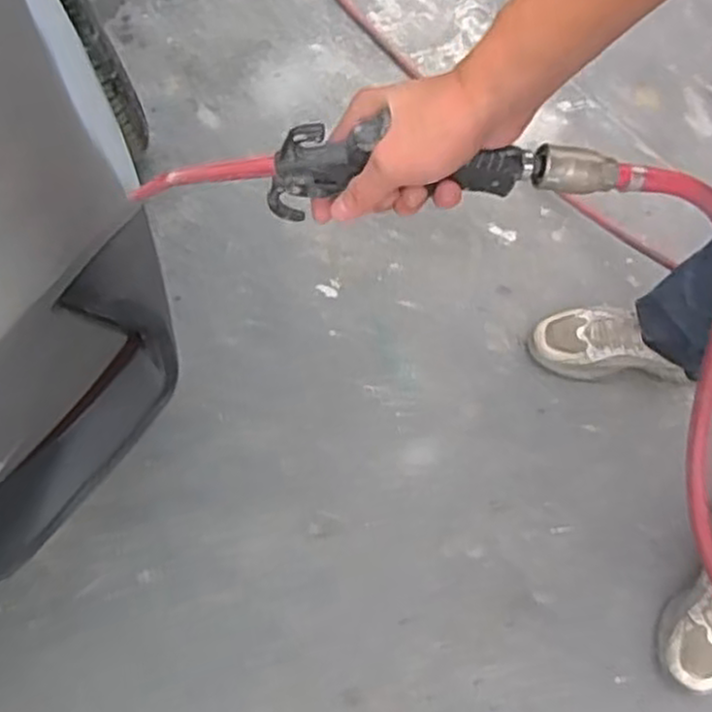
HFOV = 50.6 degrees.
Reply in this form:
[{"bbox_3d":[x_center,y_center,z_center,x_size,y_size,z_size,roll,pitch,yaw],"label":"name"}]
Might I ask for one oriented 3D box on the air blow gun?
[{"bbox_3d":[0.011,-0.113,0.455,0.291,0.057,0.026,-1,70,2],"label":"air blow gun"}]

